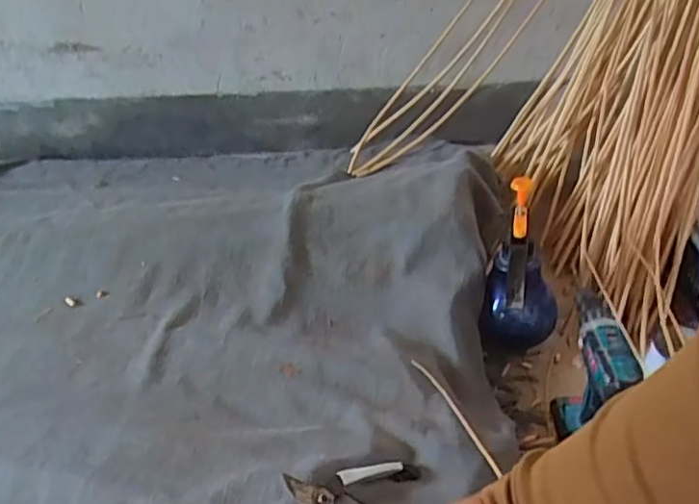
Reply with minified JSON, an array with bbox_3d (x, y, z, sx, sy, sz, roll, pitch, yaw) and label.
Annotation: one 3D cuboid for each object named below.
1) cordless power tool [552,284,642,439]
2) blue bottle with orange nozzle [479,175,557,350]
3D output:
[{"bbox_3d":[0.328,0.169,0.864,0.056,0.187,0.163,0,40,0],"label":"cordless power tool"},{"bbox_3d":[0.277,0.037,0.998,0.101,0.297,0.102,-13,42,-14],"label":"blue bottle with orange nozzle"}]

